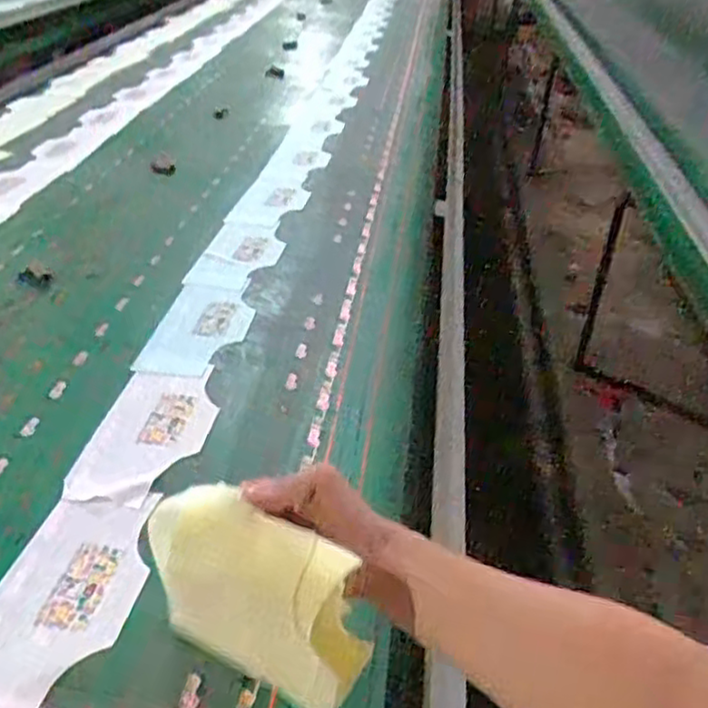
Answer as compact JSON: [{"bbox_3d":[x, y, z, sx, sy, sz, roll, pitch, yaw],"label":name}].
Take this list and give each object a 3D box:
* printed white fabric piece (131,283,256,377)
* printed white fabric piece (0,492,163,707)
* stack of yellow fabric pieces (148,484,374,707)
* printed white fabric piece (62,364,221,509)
[{"bbox_3d":[-0.236,-0.038,1.111,0.133,0.011,0.230,9,41,4],"label":"printed white fabric piece"},{"bbox_3d":[-0.286,0.241,0.708,0.132,0.010,0.271,11,36,5],"label":"printed white fabric piece"},{"bbox_3d":[-0.071,0.193,0.532,0.166,0.172,0.055,18,39,16],"label":"stack of yellow fabric pieces"},{"bbox_3d":[-0.257,0.098,0.915,0.146,0.011,0.246,4,37,9],"label":"printed white fabric piece"}]

